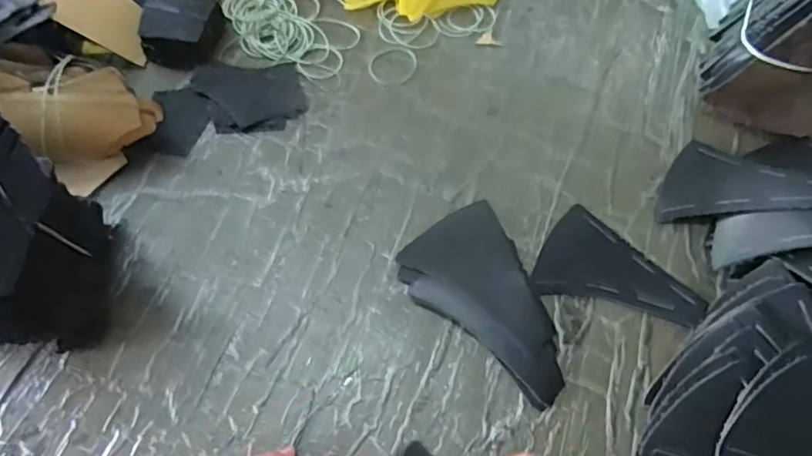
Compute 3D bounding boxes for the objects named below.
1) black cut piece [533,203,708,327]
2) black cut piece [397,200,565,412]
[{"bbox_3d":[0.154,0.043,0.432,0.077,0.006,0.120,-40,70,-17],"label":"black cut piece"},{"bbox_3d":[0.063,0.056,0.424,0.088,0.008,0.153,-29,67,-13],"label":"black cut piece"}]

